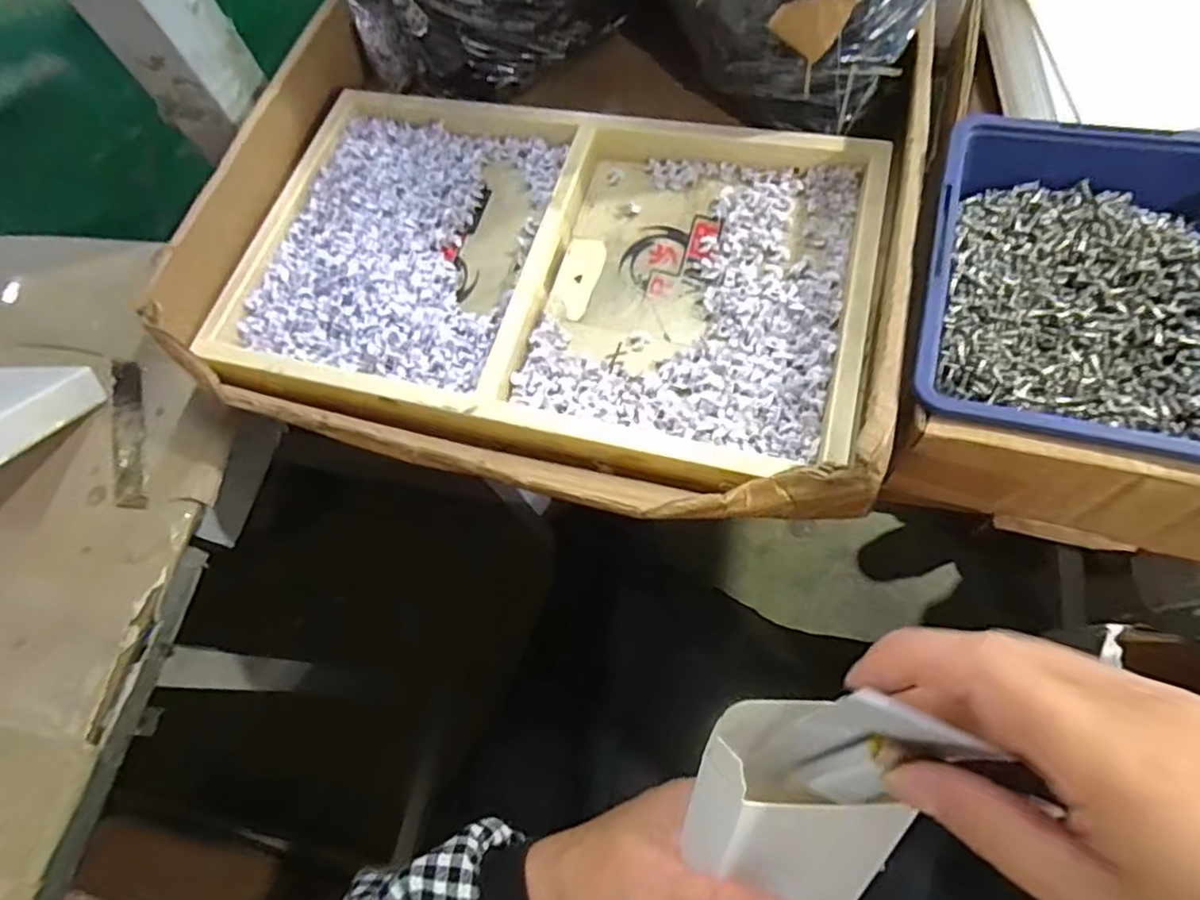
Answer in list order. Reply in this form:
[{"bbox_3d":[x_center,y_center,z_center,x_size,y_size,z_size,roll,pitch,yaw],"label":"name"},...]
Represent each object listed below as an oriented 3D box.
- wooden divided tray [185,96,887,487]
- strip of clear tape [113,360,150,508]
[{"bbox_3d":[-0.031,-0.099,0.321,0.323,0.038,0.205,14,67,7],"label":"wooden divided tray"},{"bbox_3d":[-0.261,-0.011,0.344,0.018,0.008,0.095,-20,66,1],"label":"strip of clear tape"}]

